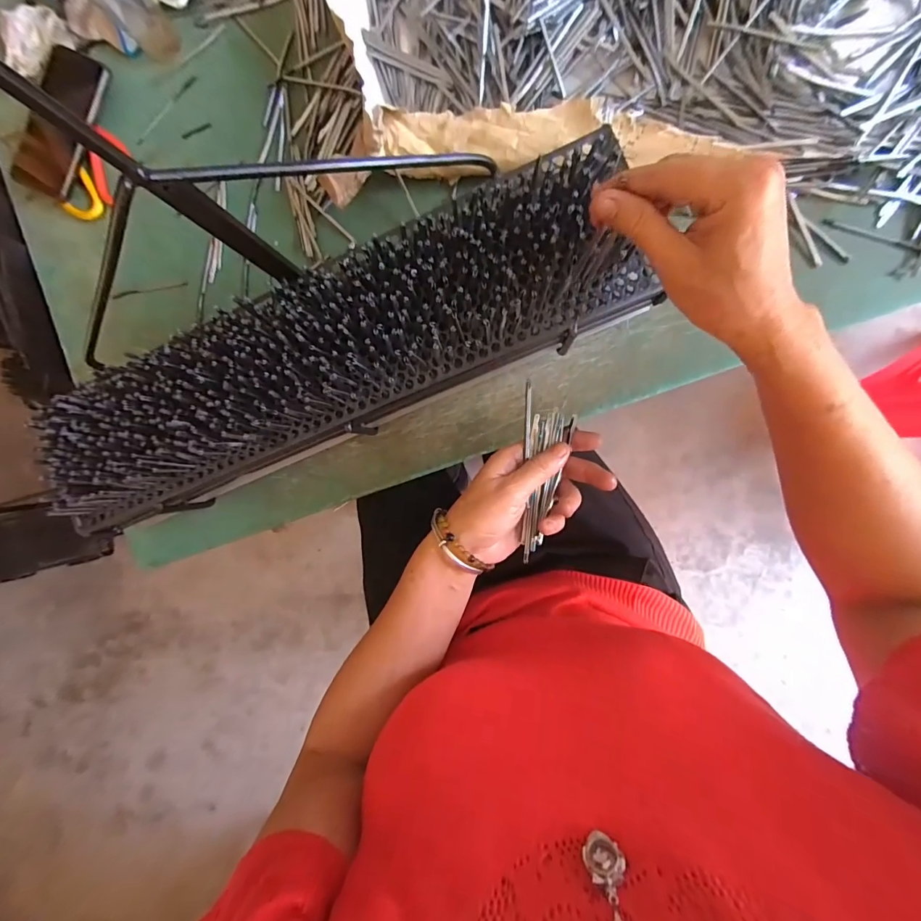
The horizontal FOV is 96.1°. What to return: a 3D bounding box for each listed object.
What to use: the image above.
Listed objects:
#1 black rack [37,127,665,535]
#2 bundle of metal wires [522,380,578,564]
[{"bbox_3d":[-0.126,-0.086,0.373,0.540,0.069,0.126,-22,90,8],"label":"black rack"},{"bbox_3d":[0.067,0.010,0.332,0.040,0.010,0.137,6,87,7],"label":"bundle of metal wires"}]

